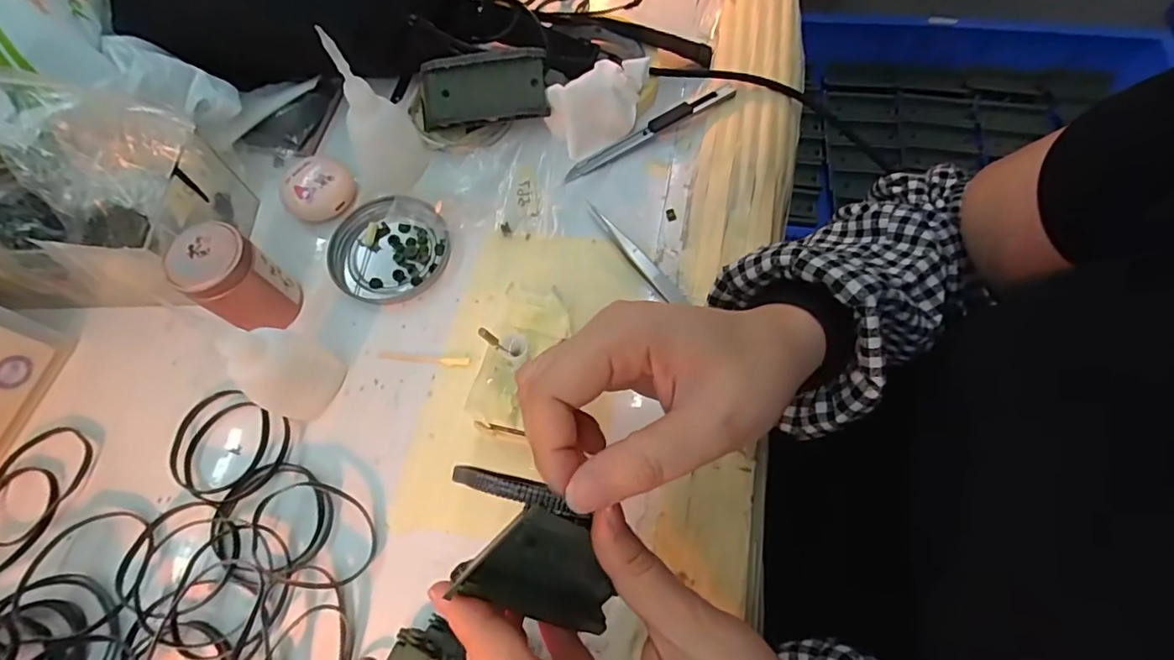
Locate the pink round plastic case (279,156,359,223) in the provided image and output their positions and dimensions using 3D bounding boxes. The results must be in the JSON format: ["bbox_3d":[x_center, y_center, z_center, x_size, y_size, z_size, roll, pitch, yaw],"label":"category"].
[{"bbox_3d":[-0.185,-0.096,0.373,0.040,0.021,0.047,36,73,16],"label":"pink round plastic case"}]

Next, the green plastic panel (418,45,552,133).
[{"bbox_3d":[-0.076,-0.170,0.380,0.095,0.016,0.045,-4,111,10],"label":"green plastic panel"}]

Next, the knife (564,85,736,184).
[{"bbox_3d":[0.045,-0.143,0.383,0.137,0.010,0.012,-27,69,-9],"label":"knife"}]

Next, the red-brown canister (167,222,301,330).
[{"bbox_3d":[-0.209,-0.029,0.323,0.039,0.064,0.043,32,72,15],"label":"red-brown canister"}]

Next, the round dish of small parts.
[{"bbox_3d":[-0.134,-0.055,0.362,0.081,0.010,0.076,-1,67,2],"label":"round dish of small parts"}]

